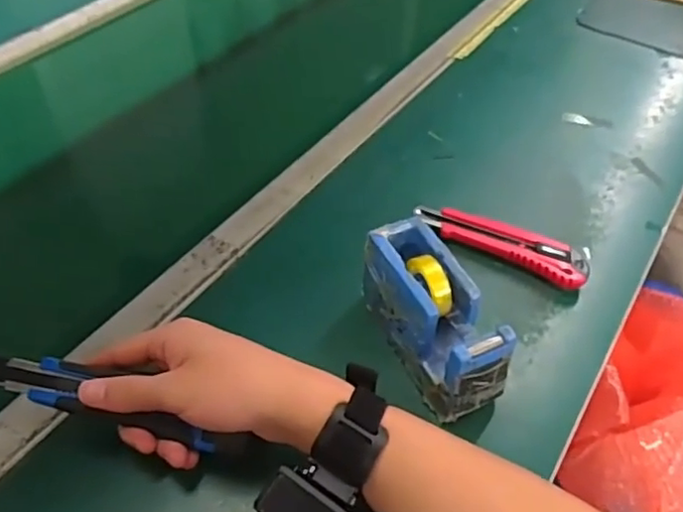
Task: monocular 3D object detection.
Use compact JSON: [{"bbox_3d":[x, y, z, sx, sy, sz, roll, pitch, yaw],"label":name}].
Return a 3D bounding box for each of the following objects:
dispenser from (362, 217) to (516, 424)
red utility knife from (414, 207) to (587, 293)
[{"bbox_3d":[0.064,0.047,0.449,0.047,0.082,0.129,-20,51,-19],"label":"dispenser"},{"bbox_3d":[0.140,-0.009,0.546,0.152,0.025,0.041,22,51,17],"label":"red utility knife"}]

